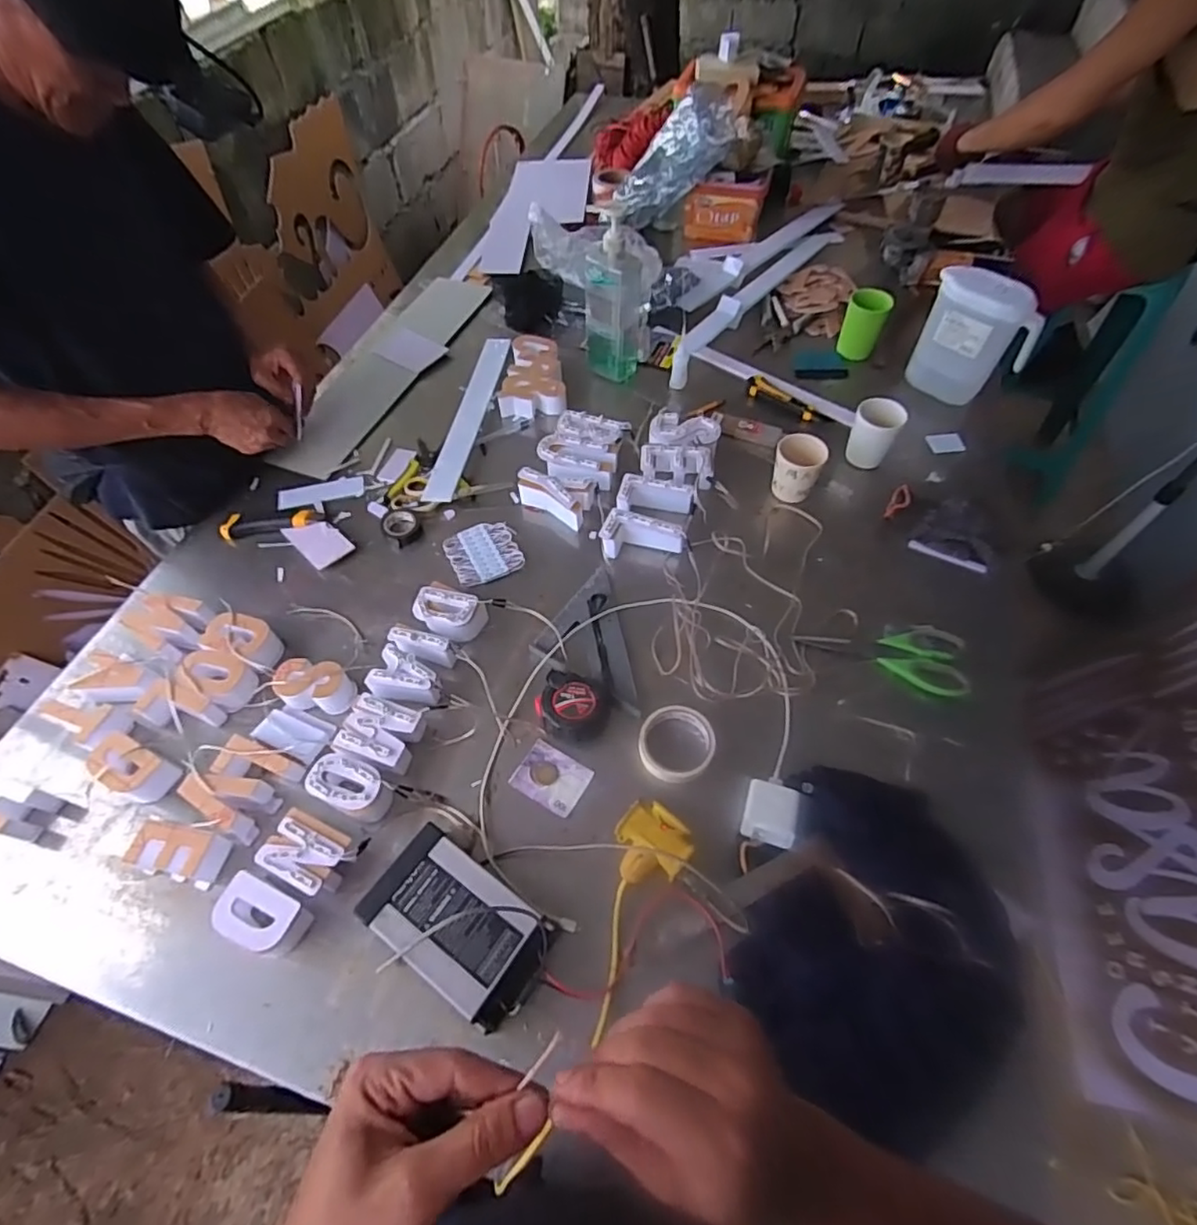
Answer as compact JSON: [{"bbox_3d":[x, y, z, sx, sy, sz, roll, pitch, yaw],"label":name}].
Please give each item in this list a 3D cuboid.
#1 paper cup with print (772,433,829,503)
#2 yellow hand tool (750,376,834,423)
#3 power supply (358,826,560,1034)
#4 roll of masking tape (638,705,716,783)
[{"bbox_3d":[0.301,-0.216,0.947,0.071,0.093,0.065,0,58,0],"label":"paper cup with print"},{"bbox_3d":[0.336,-0.371,1.098,0.168,0.029,0.027,40,66,22],"label":"yellow hand tool"},{"bbox_3d":[-0.144,0.315,0.627,0.188,0.047,0.111,30,63,19],"label":"power supply"},{"bbox_3d":[0.093,0.156,0.735,0.089,0.021,0.089,0,58,0],"label":"roll of masking tape"}]

